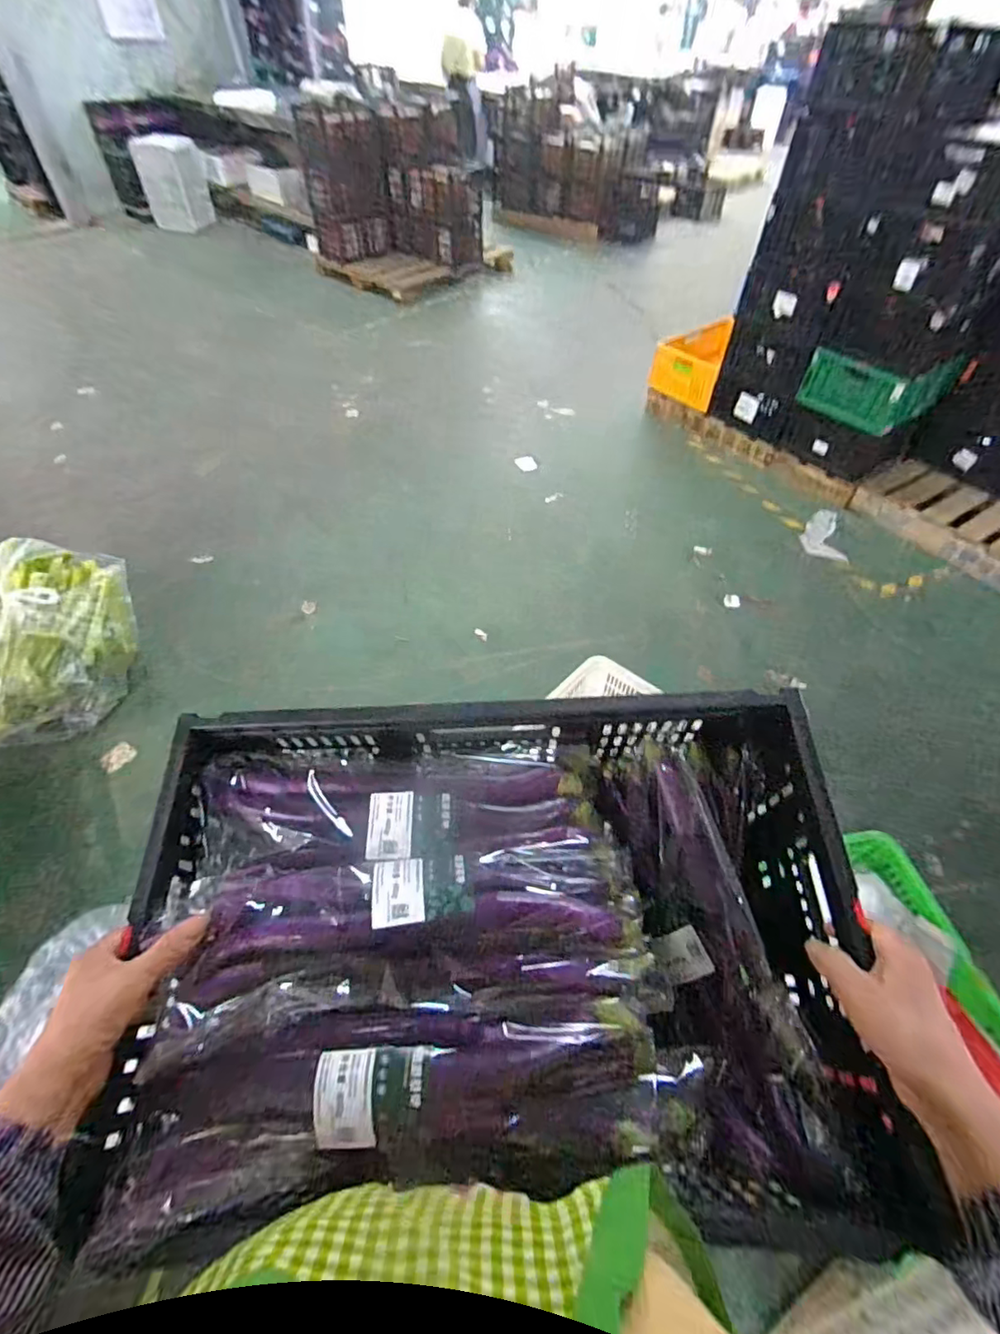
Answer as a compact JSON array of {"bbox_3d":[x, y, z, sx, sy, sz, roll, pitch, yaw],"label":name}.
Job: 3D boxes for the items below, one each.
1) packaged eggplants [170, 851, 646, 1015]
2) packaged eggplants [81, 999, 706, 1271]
[{"bbox_3d":[-0.065,0.209,0.460,0.356,0.061,0.120,0,50,-1],"label":"packaged eggplants"},{"bbox_3d":[-0.064,0.312,0.400,0.408,0.077,0.133,-2,50,-3],"label":"packaged eggplants"}]

